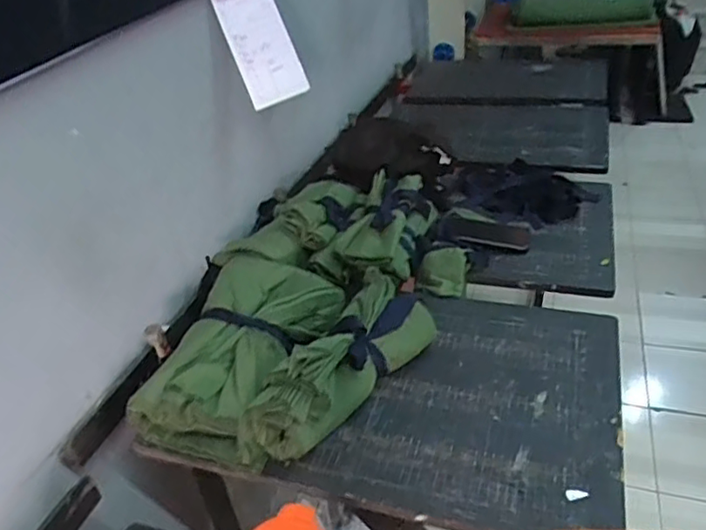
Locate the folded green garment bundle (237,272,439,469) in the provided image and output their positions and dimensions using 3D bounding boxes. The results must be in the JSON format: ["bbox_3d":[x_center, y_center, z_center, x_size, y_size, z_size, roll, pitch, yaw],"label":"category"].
[{"bbox_3d":[-0.018,0.126,0.785,0.110,0.100,0.325,23,43,34],"label":"folded green garment bundle"}]

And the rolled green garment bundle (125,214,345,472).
[{"bbox_3d":[-0.142,0.085,0.864,0.203,0.105,0.392,6,36,15],"label":"rolled green garment bundle"}]

